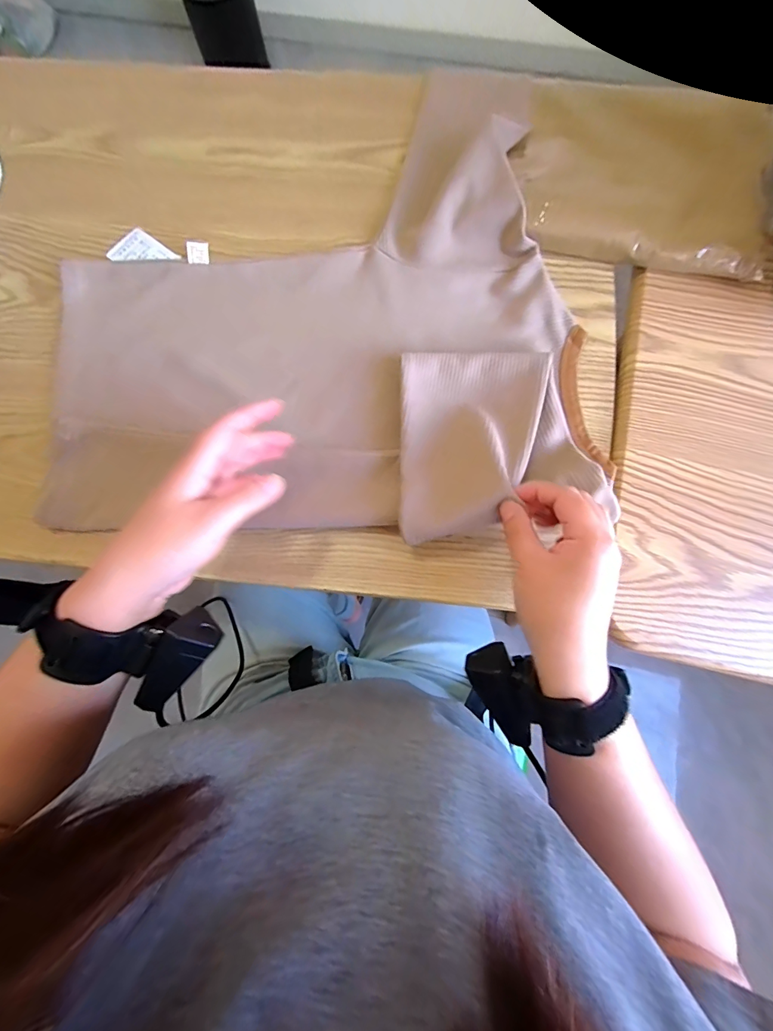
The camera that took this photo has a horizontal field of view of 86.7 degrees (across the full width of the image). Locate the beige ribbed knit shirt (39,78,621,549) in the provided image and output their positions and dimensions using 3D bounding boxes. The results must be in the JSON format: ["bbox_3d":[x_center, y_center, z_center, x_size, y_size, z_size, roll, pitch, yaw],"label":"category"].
[{"bbox_3d":[-0.072,-0.201,0.382,0.473,0.067,0.431,-1,76,1],"label":"beige ribbed knit shirt"}]

